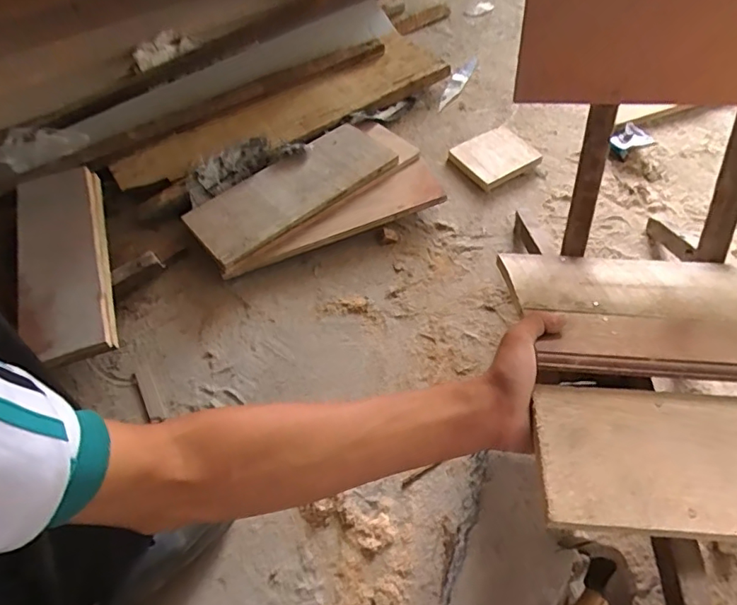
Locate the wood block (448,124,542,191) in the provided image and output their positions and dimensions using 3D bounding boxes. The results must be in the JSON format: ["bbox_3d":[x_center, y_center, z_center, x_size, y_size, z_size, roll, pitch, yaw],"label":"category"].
[{"bbox_3d":[0.236,-0.269,0.934,0.144,0.026,0.118,-31,62,-16],"label":"wood block"}]

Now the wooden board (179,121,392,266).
[{"bbox_3d":[-0.128,-0.196,0.850,0.352,0.023,0.144,-35,63,-18],"label":"wooden board"}]

